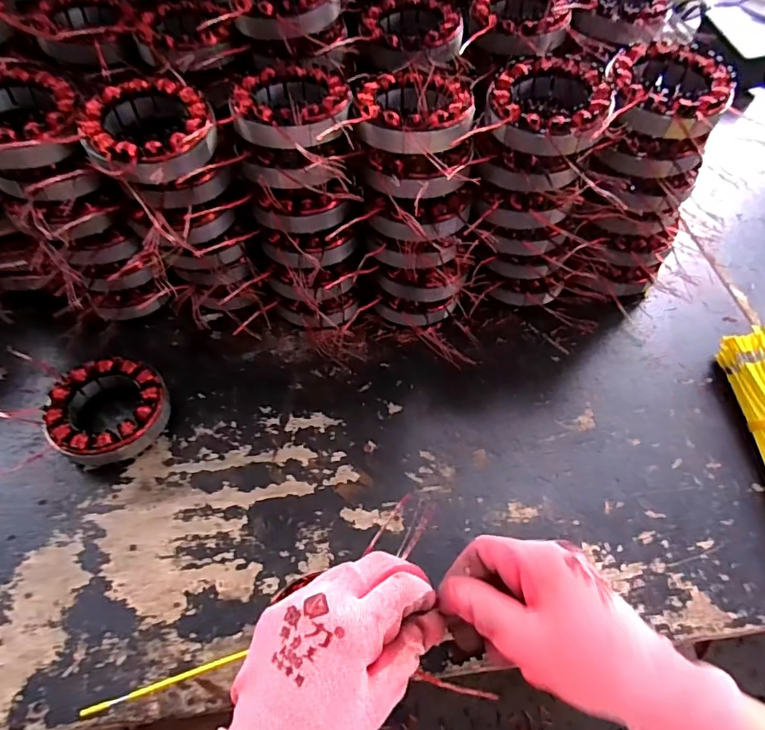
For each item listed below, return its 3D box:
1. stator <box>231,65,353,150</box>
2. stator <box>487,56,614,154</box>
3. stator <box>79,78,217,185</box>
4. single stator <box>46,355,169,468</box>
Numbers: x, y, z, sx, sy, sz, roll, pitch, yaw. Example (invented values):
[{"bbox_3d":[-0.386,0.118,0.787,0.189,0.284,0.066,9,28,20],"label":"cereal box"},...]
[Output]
[{"bbox_3d":[-0.065,-0.186,0.368,0.082,0.027,0.097,0,56,-3],"label":"stator"},{"bbox_3d":[0.123,-0.189,0.371,0.087,0.033,0.093,23,58,13],"label":"stator"},{"bbox_3d":[-0.165,-0.164,0.351,0.083,0.027,0.086,1,56,-2],"label":"stator"},{"bbox_3d":[-0.216,0.036,0.400,0.083,0.030,0.087,1,56,-2],"label":"single stator"}]

